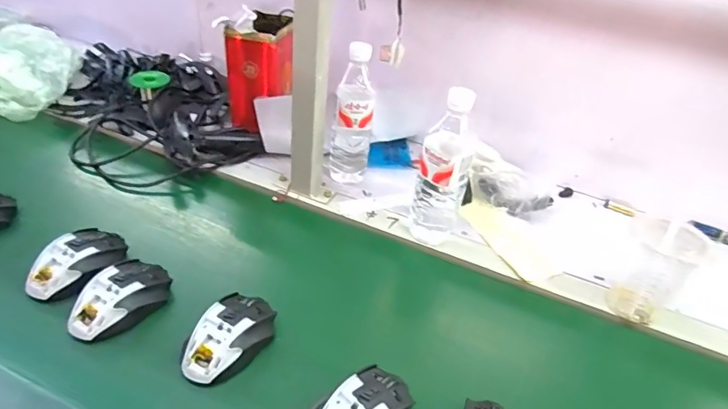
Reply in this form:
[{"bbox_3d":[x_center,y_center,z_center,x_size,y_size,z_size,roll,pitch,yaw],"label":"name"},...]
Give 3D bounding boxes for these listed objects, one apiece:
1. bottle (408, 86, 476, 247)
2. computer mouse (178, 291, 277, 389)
[{"bbox_3d":[0.111,-0.045,0.679,0.071,0.224,0.067,12,37,6],"label":"bottle"},{"bbox_3d":[-0.146,0.148,0.543,0.078,0.045,0.112,20,39,16],"label":"computer mouse"}]

